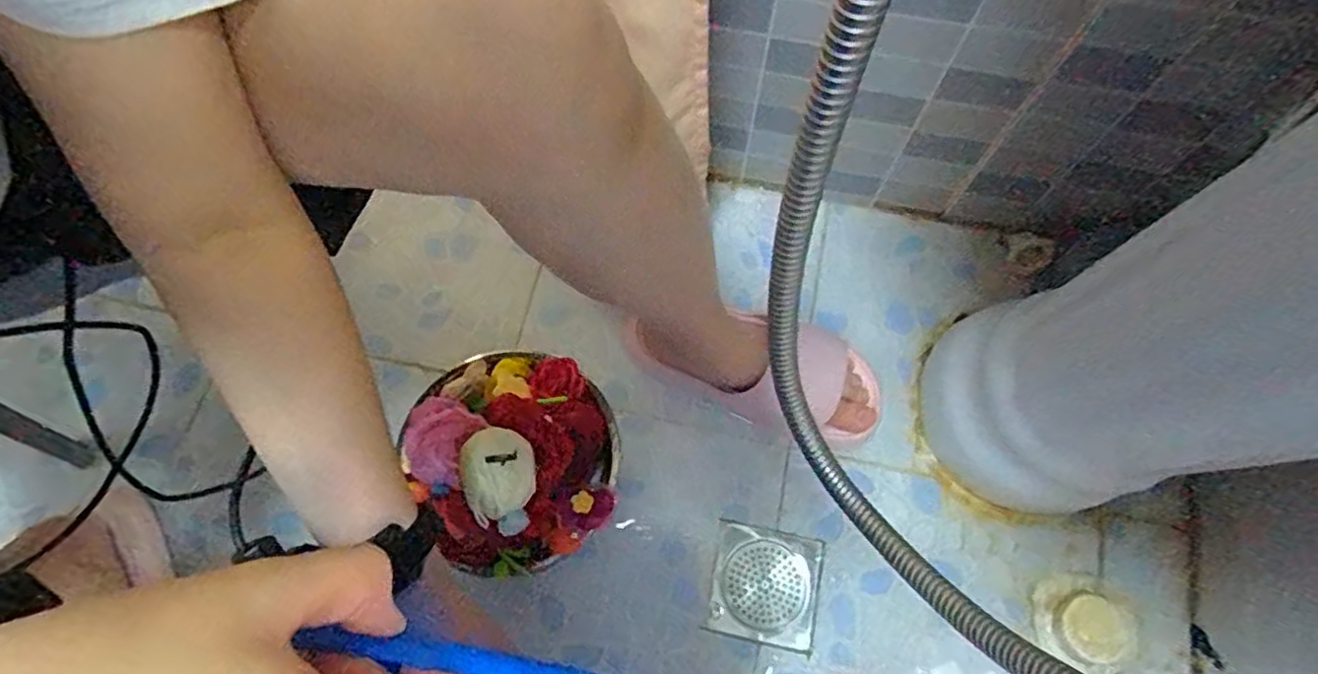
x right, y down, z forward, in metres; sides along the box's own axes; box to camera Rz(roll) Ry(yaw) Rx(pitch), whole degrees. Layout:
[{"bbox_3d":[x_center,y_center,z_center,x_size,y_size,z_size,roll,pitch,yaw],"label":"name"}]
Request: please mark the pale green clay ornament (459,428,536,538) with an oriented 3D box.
[{"bbox_3d":[-0.120,0.110,0.500,0.049,0.048,0.073,-5,71,-1],"label":"pale green clay ornament"}]

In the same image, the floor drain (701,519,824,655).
[{"bbox_3d":[0.098,0.233,0.616,0.099,0.017,0.099,11,71,4],"label":"floor drain"}]

